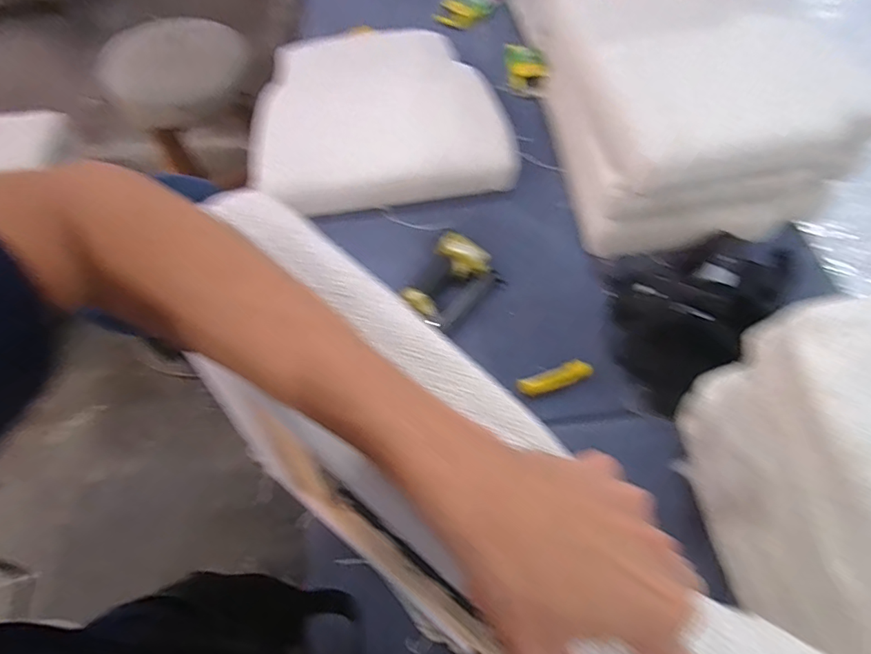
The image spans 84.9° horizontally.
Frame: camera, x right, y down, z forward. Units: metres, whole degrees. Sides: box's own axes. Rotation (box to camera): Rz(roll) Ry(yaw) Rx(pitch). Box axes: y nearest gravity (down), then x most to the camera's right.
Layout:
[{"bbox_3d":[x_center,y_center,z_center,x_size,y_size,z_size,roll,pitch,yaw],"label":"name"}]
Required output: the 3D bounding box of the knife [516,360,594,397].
[{"bbox_3d":[0.196,0.084,0.777,0.123,0.018,0.031,-16,62,-10],"label":"knife"}]

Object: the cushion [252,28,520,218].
[{"bbox_3d":[-0.133,-0.480,1.054,0.531,0.076,0.499,-10,61,-7],"label":"cushion"}]

